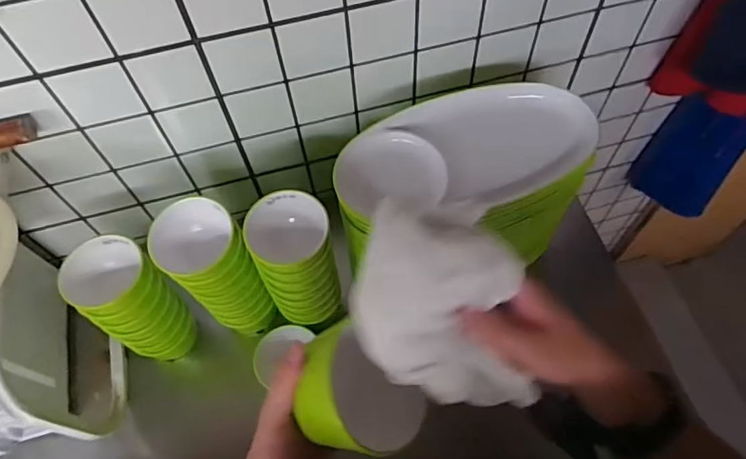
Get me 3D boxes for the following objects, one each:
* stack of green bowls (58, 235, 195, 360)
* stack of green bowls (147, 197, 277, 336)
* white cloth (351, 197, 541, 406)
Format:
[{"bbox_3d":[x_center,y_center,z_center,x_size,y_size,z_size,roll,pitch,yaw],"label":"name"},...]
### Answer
[{"bbox_3d":[-0.357,0.120,0.810,0.095,0.270,0.108,27,65,18],"label":"stack of green bowls"},{"bbox_3d":[-0.224,0.075,0.796,0.108,0.295,0.099,-24,61,-10],"label":"stack of green bowls"},{"bbox_3d":[0.049,0.063,0.389,0.119,0.147,0.106,-2,60,3],"label":"white cloth"}]

